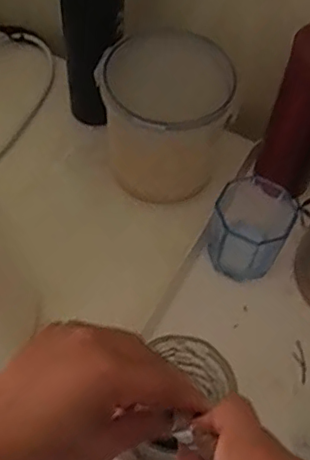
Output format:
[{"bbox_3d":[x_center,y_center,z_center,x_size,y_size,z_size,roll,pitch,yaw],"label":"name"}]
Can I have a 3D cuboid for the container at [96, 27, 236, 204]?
[{"bbox_3d":[0.006,-0.111,0.555,0.115,0.133,0.114,1,58,-2],"label":"container"}]

